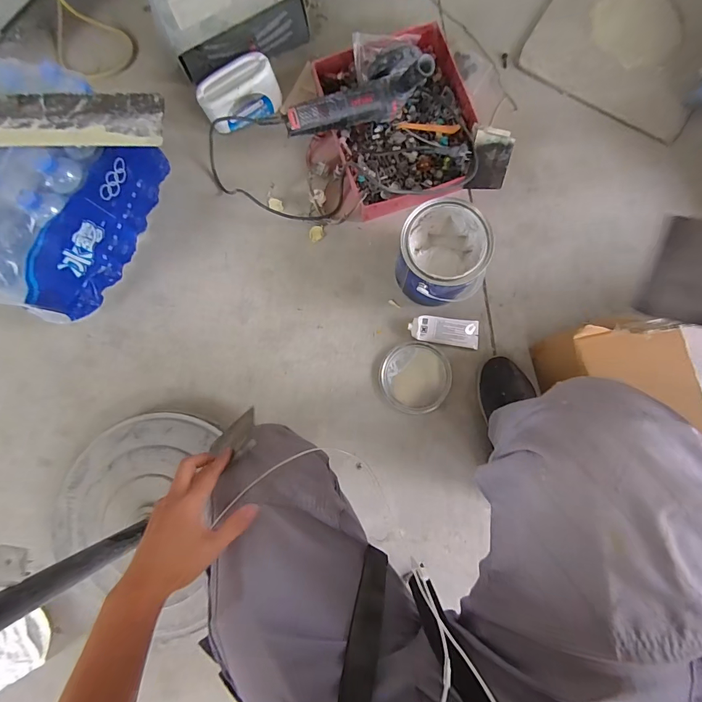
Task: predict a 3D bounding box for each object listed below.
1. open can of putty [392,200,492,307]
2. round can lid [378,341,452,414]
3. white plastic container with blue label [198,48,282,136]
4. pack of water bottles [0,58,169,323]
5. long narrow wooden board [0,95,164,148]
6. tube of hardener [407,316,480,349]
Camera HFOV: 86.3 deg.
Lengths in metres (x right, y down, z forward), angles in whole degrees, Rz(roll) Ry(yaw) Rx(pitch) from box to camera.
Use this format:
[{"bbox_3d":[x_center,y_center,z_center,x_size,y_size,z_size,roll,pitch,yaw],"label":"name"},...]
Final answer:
[{"bbox_3d":[0.162,-0.170,0.685,0.145,0.156,0.150,0,88,2],"label":"open can of putty"},{"bbox_3d":[0.126,0.052,0.738,0.135,0.015,0.135,0,84,2],"label":"round can lid"},{"bbox_3d":[-0.232,-0.533,0.786,0.163,0.076,0.097,-30,88,1],"label":"white plastic container with blue label"},{"bbox_3d":[-0.559,-0.271,0.695,0.245,0.240,0.402,18,89,2],"label":"pack of water bottles"},{"bbox_3d":[-0.519,-0.361,0.591,0.456,0.023,0.084,0,88,2],"label":"long narrow wooden board"},{"bbox_3d":[0.184,-0.041,0.738,0.136,0.025,0.055,8,84,3],"label":"tube of hardener"}]

